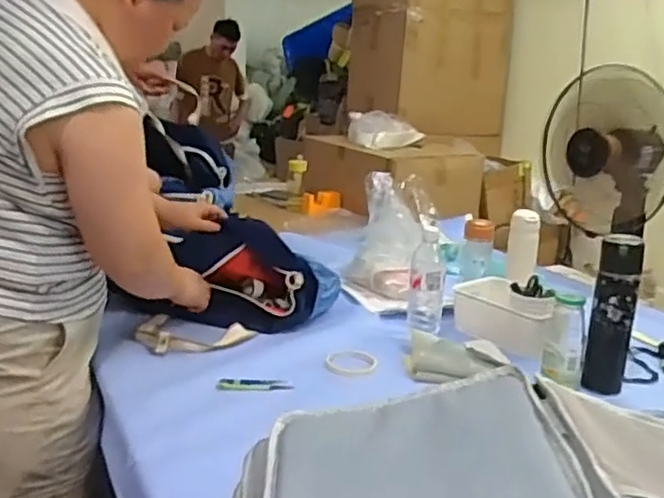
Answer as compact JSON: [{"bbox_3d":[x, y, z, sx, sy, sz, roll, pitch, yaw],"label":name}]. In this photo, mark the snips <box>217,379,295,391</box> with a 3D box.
[{"bbox_3d":[-0.125,0.218,1.084,0.119,0.015,0.034,1,15,-8],"label":"snips"}]

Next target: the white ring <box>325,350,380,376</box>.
[{"bbox_3d":[0.034,0.202,1.185,0.094,0.007,0.098,3,15,-1],"label":"white ring"}]

